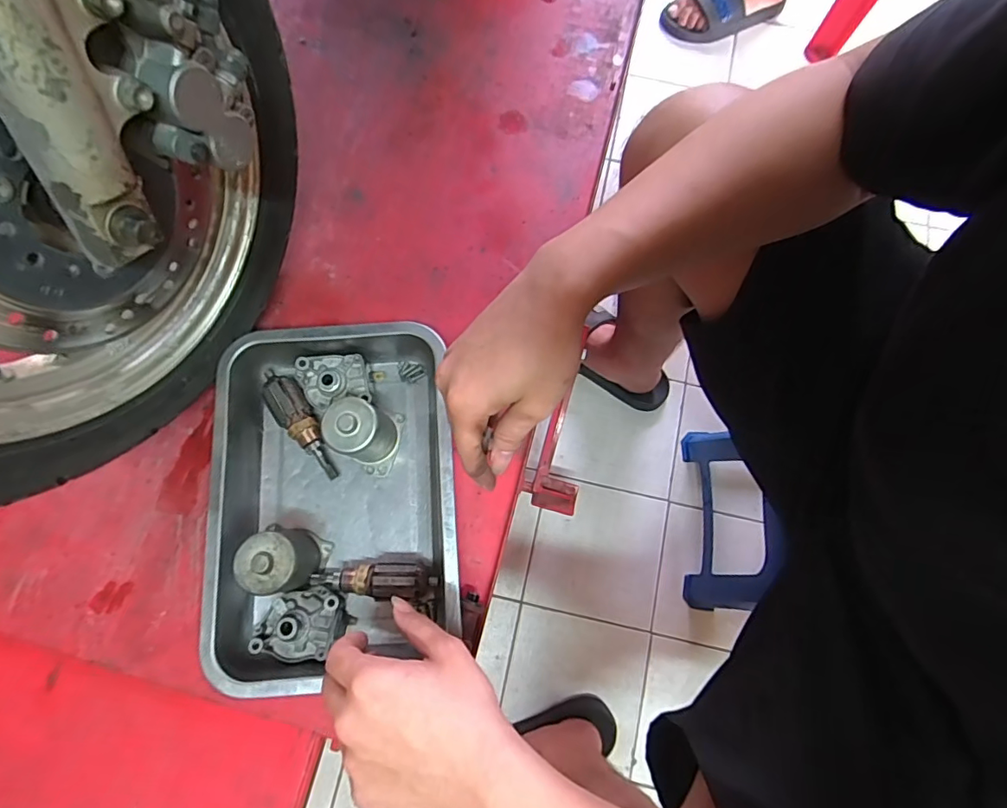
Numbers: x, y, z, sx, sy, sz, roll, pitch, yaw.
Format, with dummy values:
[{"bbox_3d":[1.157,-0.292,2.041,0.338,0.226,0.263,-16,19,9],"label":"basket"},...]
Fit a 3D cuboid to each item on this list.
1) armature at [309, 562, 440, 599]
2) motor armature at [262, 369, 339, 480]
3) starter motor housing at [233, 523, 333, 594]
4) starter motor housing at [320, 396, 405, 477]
[{"bbox_3d":[-0.114,0.153,0.449,0.107,0.026,0.029,-1,76,9],"label":"armature"},{"bbox_3d":[-0.191,0.020,0.489,0.033,0.032,0.115,-35,79,-9],"label":"motor armature"},{"bbox_3d":[-0.192,0.132,0.440,0.062,0.073,0.048,13,76,3],"label":"starter motor housing"},{"bbox_3d":[-0.126,0.026,0.463,0.051,0.071,0.060,14,76,3],"label":"starter motor housing"}]

